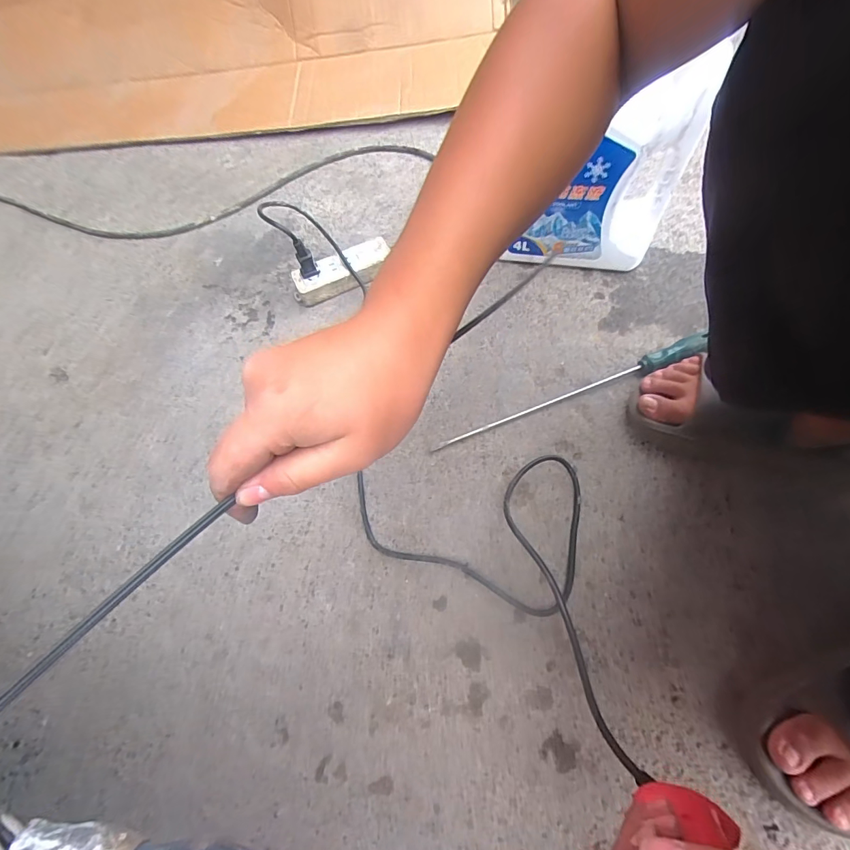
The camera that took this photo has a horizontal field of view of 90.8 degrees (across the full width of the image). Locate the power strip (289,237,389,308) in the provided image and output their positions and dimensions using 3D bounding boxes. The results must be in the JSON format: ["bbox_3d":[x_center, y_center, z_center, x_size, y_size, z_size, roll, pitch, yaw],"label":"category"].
[{"bbox_3d":[-0.124,-0.233,0.642,0.157,0.040,0.059,-27,66,-9],"label":"power strip"}]

